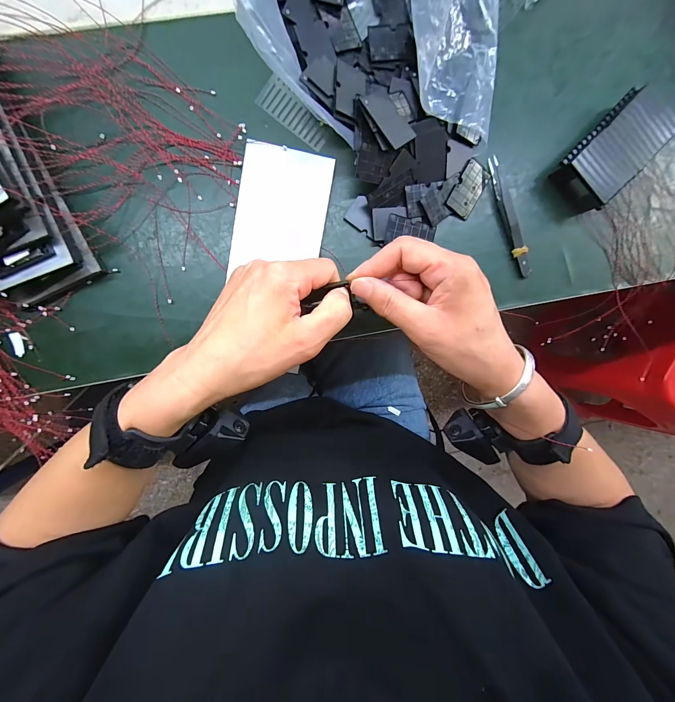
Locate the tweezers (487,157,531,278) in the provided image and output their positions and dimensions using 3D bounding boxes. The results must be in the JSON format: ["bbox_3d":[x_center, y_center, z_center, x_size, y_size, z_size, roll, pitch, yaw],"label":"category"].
[{"bbox_3d":[0.169,-0.130,0.298,0.014,0.008,0.116,-22,97,-1],"label":"tweezers"}]

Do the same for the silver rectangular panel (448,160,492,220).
[{"bbox_3d":[0.127,-0.155,0.293,0.025,0.004,0.050,28,94,-6],"label":"silver rectangular panel"}]

